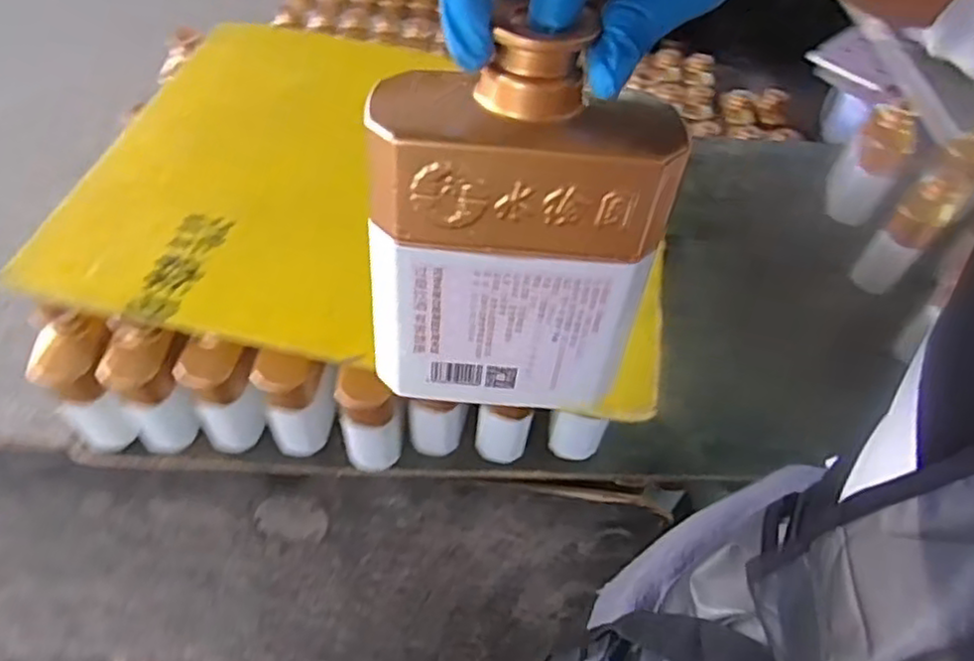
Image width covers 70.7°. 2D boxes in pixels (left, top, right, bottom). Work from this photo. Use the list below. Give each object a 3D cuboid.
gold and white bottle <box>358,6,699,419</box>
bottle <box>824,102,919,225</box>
[{"bbox_3d":[0.013,-0.037,0.270,0.108,0.152,0.058,8,53,1],"label":"gold and white bottle"},{"bbox_3d":[0.542,-0.237,0.968,0.077,0.154,0.084,29,56,16],"label":"bottle"}]

